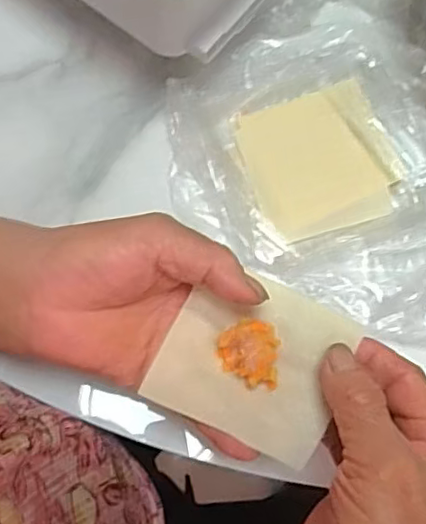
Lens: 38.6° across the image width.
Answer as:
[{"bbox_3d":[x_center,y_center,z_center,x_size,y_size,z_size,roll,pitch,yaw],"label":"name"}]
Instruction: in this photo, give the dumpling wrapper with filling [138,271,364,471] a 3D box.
[{"bbox_3d":[0.019,0.044,0.282,0.081,0.020,0.074,24,79,4],"label":"dumpling wrapper with filling"}]

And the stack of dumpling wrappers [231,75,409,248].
[{"bbox_3d":[0.071,-0.066,0.401,0.094,0.008,0.094,-16,77,-9],"label":"stack of dumpling wrappers"}]

